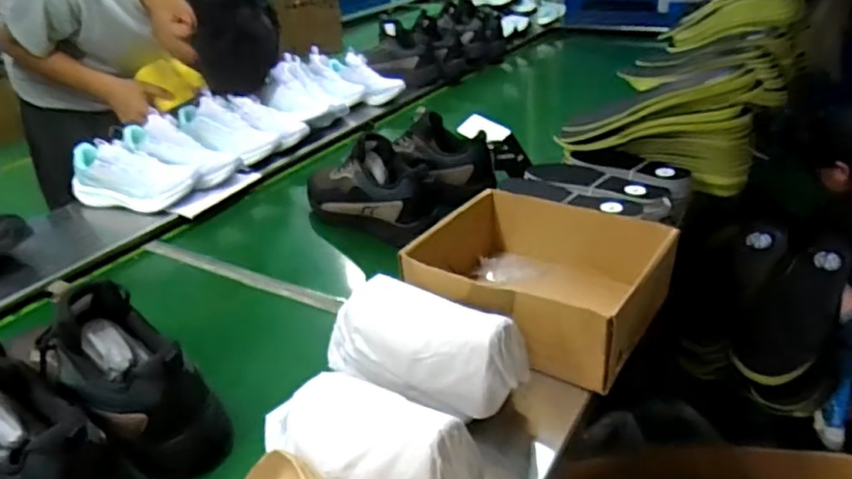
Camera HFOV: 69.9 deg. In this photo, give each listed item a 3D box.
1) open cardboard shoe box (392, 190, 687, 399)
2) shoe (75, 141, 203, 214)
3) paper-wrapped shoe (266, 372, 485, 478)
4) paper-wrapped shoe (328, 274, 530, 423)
[{"bbox_3d":[0.145,0.044,0.757,0.269,0.100,0.256,15,35,32],"label":"open cardboard shoe box"},{"bbox_3d":[-0.541,-0.121,1.119,0.228,0.103,0.089,6,31,19],"label":"shoe"},{"bbox_3d":[-0.057,0.175,0.536,0.206,0.079,0.101,15,35,32],"label":"paper-wrapped shoe"},{"bbox_3d":[-0.004,0.102,0.621,0.214,0.093,0.088,17,35,34],"label":"paper-wrapped shoe"}]

